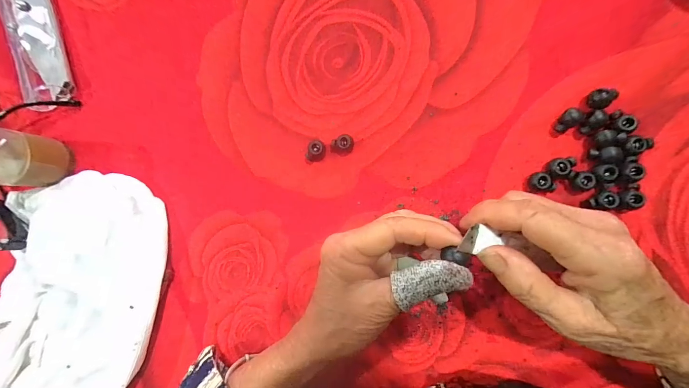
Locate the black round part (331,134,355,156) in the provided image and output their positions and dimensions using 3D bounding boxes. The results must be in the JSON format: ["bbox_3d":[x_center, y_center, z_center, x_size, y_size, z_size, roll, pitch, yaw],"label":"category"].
[{"bbox_3d":[-0.002,-0.042,0.253,0.021,0.010,0.015,-25,85,8],"label":"black round part"}]

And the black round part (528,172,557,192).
[{"bbox_3d":[0.152,-0.009,0.224,0.017,0.011,0.015,-2,89,9],"label":"black round part"}]

